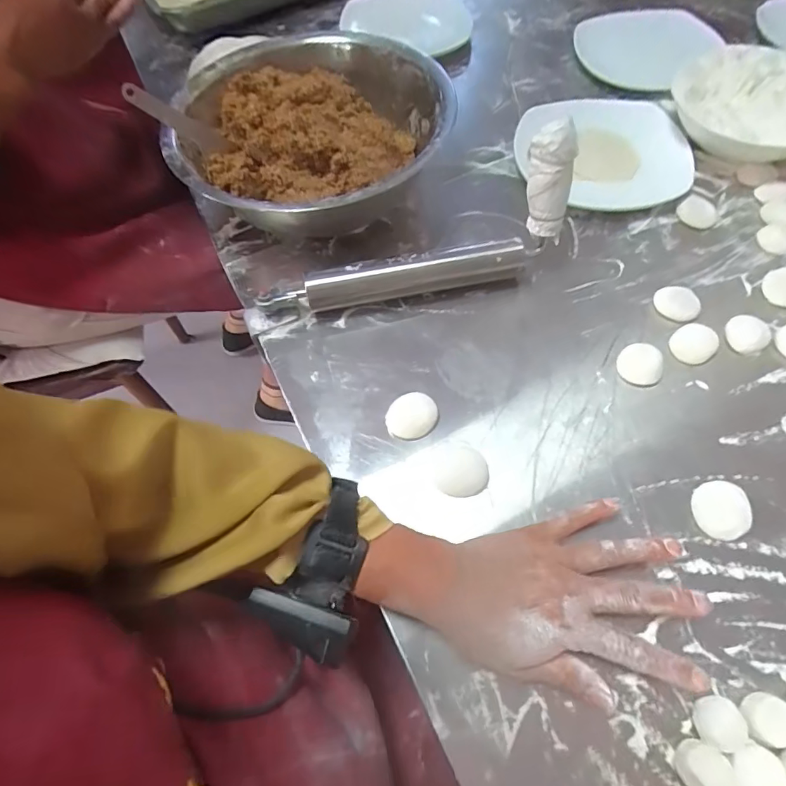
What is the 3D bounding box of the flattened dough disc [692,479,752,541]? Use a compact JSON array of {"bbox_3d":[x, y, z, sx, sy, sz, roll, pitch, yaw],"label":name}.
[{"bbox_3d":[0.239,0.085,0.353,0.038,0.006,0.041,-2,62,3],"label":"flattened dough disc"}]

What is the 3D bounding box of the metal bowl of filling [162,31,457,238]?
[{"bbox_3d":[-0.081,-0.276,0.528,0.275,0.092,0.300,-2,62,3],"label":"metal bowl of filling"}]

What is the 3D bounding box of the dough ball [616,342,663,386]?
[{"bbox_3d":[0.211,-0.025,0.413,0.036,0.004,0.039,-2,62,3],"label":"dough ball"}]

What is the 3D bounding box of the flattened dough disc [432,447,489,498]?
[{"bbox_3d":[0.053,0.061,0.378,0.042,0.004,0.038,-12,62,-3],"label":"flattened dough disc"}]

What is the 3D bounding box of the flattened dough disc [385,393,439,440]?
[{"bbox_3d":[0.016,0.019,0.403,0.043,0.009,0.039,-33,65,-13],"label":"flattened dough disc"}]

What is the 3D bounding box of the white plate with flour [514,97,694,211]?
[{"bbox_3d":[0.228,-0.270,0.532,0.175,0.024,0.175,0,62,4],"label":"white plate with flour"}]

